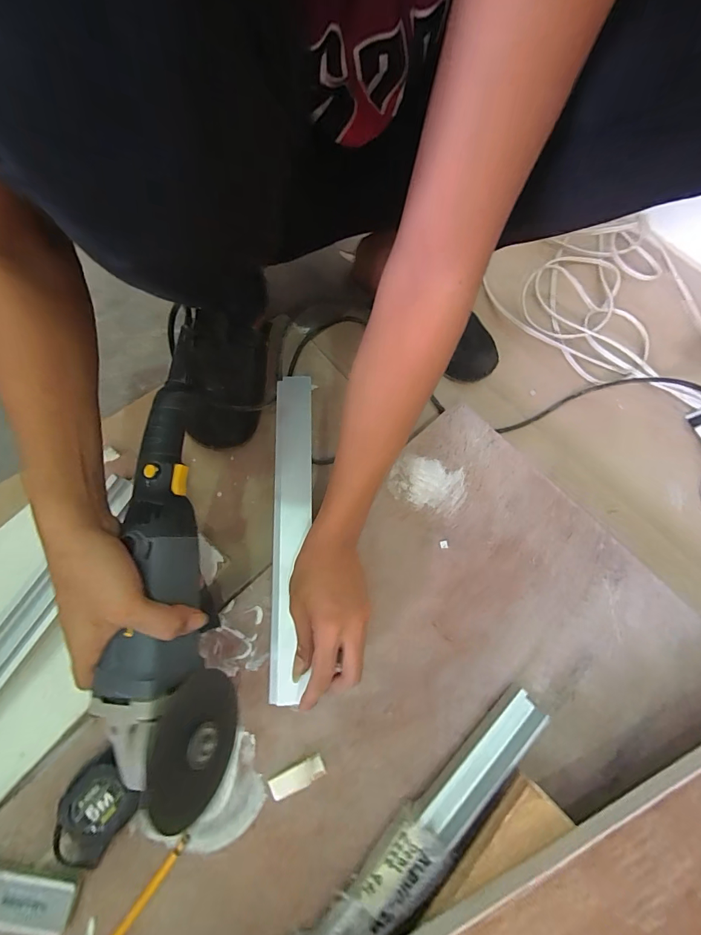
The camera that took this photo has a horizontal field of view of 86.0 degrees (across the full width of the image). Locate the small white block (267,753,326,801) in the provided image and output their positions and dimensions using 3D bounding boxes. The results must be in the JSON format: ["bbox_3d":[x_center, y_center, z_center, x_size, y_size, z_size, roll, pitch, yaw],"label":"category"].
[{"bbox_3d":[-0.053,0.307,0.373,0.055,0.007,0.020,-23,75,-10],"label":"small white block"}]

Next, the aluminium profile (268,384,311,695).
[{"bbox_3d":[-0.071,0.060,0.438,0.046,0.012,0.366,1,72,-3],"label":"aluminium profile"}]

